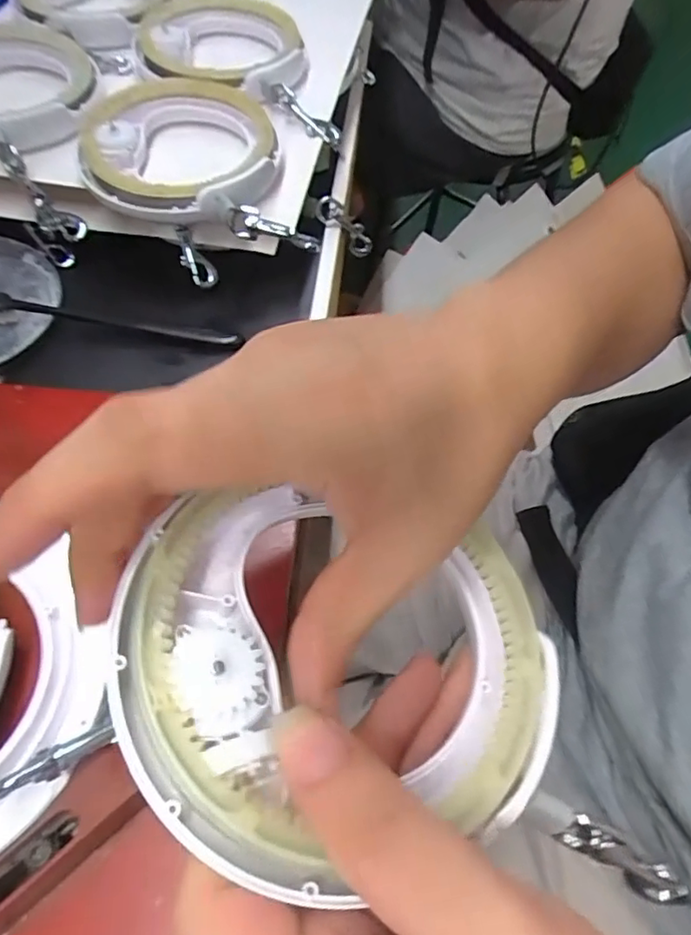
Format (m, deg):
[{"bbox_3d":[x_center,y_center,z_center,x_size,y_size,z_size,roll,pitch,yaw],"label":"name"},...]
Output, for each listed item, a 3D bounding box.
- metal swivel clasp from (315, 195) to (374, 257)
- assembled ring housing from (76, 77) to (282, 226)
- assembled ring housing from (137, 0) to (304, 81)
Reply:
[{"bbox_3d":[0.000,-0.193,0.464,0.021,0.063,0.014,-23,51,34],"label":"metal swivel clasp"},{"bbox_3d":[-0.111,-0.219,0.388,0.126,0.019,0.126,-9,59,-7],"label":"assembled ring housing"},{"bbox_3d":[-0.097,-0.337,0.463,0.128,0.026,0.123,-12,60,-9],"label":"assembled ring housing"}]

